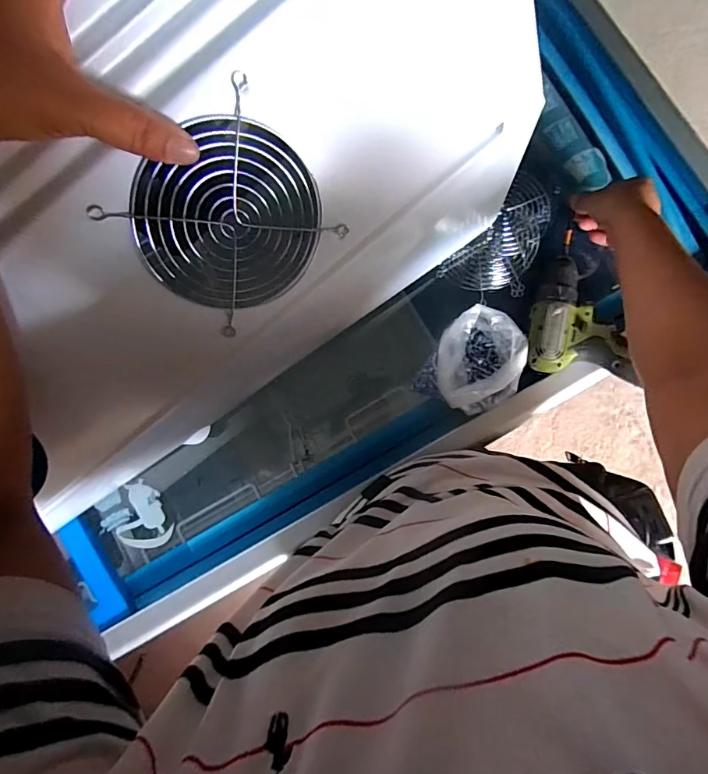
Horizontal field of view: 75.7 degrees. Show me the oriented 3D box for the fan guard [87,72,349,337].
[{"bbox_3d":[-0.073,-0.100,0.283,0.108,0.109,0.005,-42,41,2],"label":"fan guard"}]

